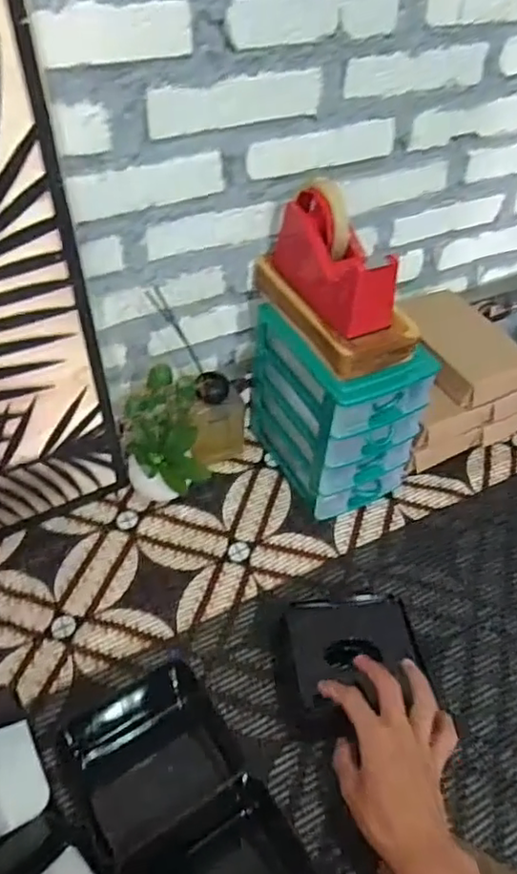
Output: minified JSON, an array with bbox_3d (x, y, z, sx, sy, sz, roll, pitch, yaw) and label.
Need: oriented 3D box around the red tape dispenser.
[{"bbox_3d":[0.073,-0.190,0.647,0.056,0.098,0.171,-26,53,-25],"label":"red tape dispenser"}]

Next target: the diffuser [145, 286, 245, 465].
[{"bbox_3d":[-0.067,-0.071,0.780,0.072,0.231,0.091,-28,52,-26],"label":"diffuser"}]

